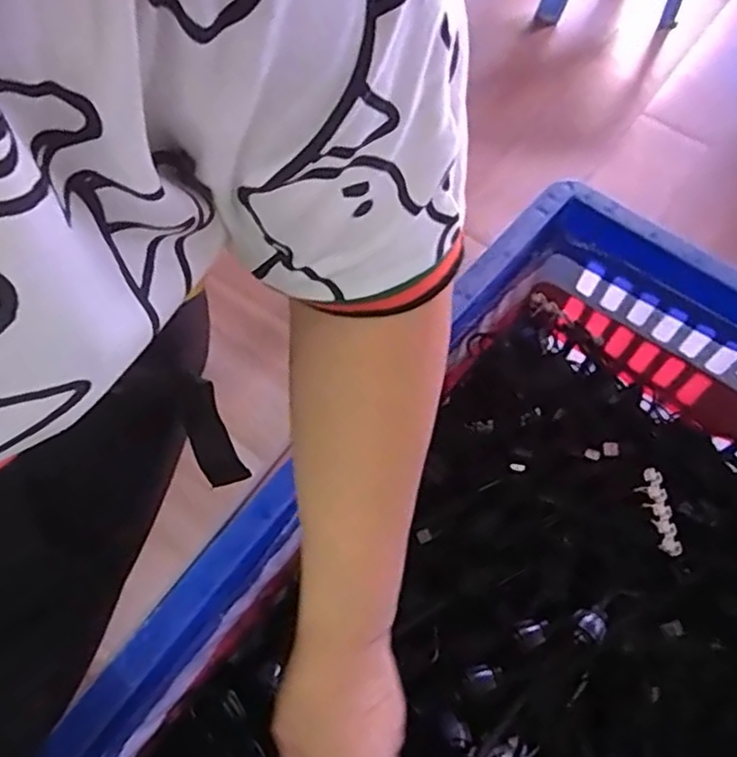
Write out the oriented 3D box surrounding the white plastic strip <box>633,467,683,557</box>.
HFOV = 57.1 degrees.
[{"bbox_3d":[0.246,0.113,0.578,0.023,0.010,0.075,-2,62,-5],"label":"white plastic strip"}]

